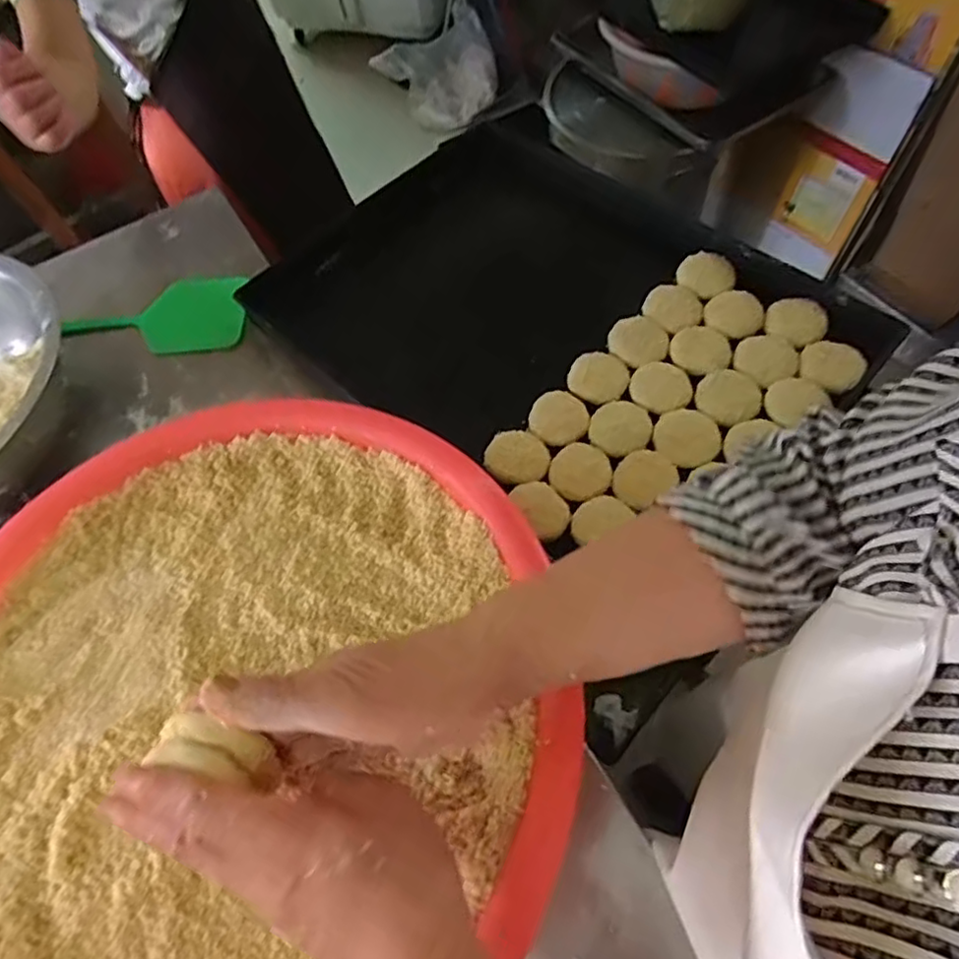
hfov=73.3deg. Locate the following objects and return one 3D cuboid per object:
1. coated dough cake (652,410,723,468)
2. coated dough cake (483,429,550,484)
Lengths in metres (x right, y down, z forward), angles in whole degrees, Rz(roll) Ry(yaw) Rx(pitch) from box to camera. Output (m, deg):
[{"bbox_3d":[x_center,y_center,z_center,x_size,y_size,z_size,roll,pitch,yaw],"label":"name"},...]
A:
[{"bbox_3d":[0.189,-0.039,0.586,0.057,0.007,0.057,-2,60,3],"label":"coated dough cake"},{"bbox_3d":[0.034,-0.021,0.599,0.055,0.009,0.057,-2,60,3],"label":"coated dough cake"}]

